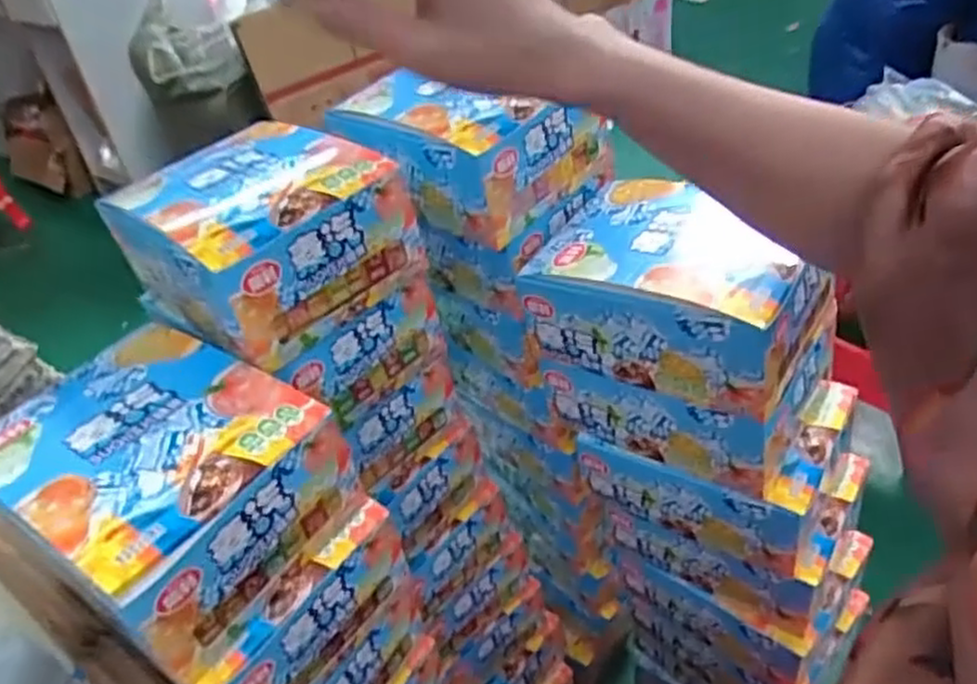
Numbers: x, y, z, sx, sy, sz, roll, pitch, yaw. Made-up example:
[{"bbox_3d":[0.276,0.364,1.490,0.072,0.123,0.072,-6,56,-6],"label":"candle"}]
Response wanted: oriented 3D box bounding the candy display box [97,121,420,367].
[{"bbox_3d":[-0.173,-0.084,0.551,0.188,0.093,0.153,28,50,37],"label":"candy display box"}]

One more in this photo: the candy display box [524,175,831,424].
[{"bbox_3d":[0.142,-0.040,0.580,0.207,0.103,0.128,22,47,33],"label":"candy display box"}]

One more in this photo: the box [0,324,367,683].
[{"bbox_3d":[-0.208,0.083,0.467,0.190,0.084,0.153,20,45,31],"label":"box"}]

